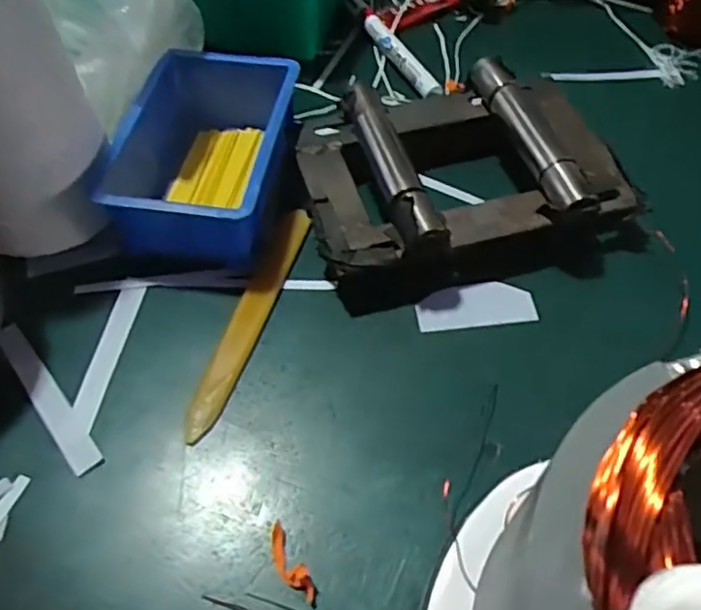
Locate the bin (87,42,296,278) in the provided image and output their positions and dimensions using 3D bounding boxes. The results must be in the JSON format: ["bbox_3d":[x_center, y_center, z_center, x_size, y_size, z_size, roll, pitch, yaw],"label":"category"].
[{"bbox_3d":[-0.092,-0.100,0.428,0.098,0.055,0.150,7,55,6],"label":"bin"}]

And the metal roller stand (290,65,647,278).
[{"bbox_3d":[0.069,-0.091,0.423,0.199,0.050,0.160,-11,56,-8],"label":"metal roller stand"}]

